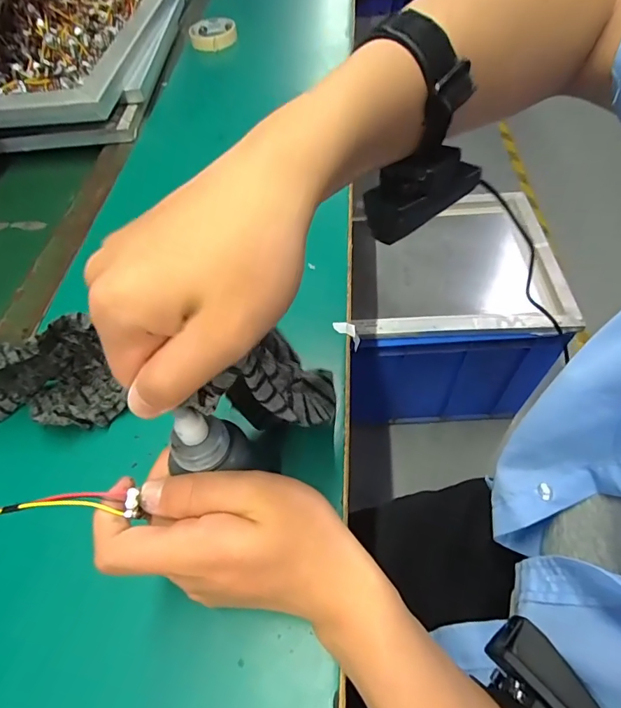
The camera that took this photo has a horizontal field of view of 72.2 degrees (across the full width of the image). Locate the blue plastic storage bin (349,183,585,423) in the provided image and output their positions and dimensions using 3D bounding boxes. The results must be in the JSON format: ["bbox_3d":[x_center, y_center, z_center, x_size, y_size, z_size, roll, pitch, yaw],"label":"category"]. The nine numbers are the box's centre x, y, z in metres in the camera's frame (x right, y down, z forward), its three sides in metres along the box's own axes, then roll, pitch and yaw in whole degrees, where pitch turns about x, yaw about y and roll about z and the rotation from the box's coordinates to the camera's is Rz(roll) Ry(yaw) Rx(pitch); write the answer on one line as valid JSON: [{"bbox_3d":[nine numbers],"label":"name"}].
[{"bbox_3d":[0.329,-0.088,1.047,0.460,0.387,0.375,-3,55,3],"label":"blue plastic storage bin"}]

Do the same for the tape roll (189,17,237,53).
[{"bbox_3d":[-0.177,-0.592,0.783,0.084,0.020,0.100,-4,61,3],"label":"tape roll"}]

